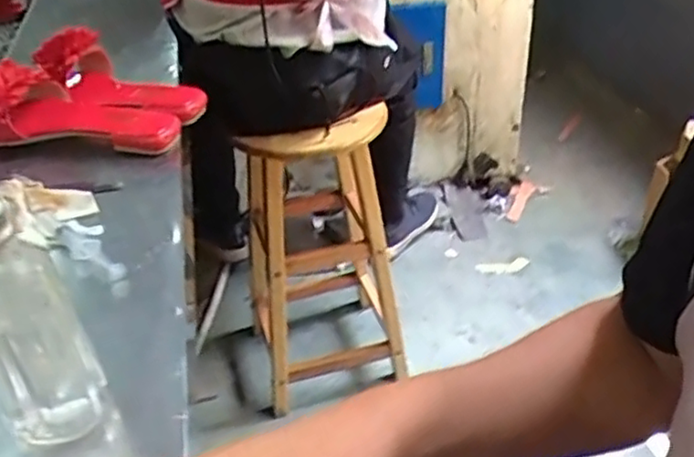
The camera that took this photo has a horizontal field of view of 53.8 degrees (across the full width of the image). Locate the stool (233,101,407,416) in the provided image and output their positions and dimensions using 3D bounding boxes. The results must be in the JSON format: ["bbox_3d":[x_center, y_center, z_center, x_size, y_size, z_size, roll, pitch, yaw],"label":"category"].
[{"bbox_3d":[-0.066,0.025,1.332,0.276,0.604,0.291,-10,37,-9],"label":"stool"}]

